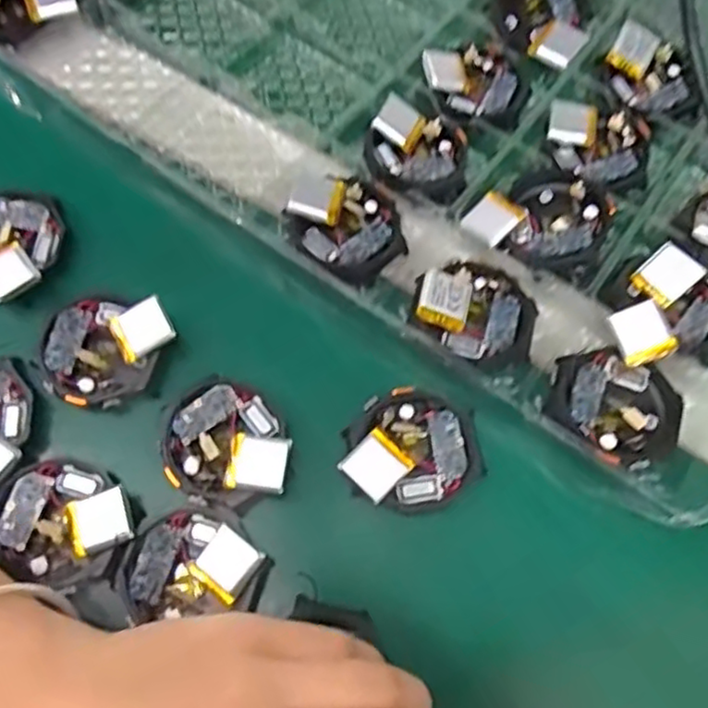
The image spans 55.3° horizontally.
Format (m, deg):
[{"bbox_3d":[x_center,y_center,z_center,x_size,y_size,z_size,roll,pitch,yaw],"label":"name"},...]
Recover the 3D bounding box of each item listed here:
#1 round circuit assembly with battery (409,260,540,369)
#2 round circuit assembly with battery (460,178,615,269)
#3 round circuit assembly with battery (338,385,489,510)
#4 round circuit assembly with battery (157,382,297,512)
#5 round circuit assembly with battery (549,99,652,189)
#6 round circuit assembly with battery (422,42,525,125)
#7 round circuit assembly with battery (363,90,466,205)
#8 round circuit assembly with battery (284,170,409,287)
[{"bbox_3d":[0.053,-0.019,0.288,0.052,0.013,0.044,27,69,7],"label":"round circuit assembly with battery"},{"bbox_3d":[0.086,-0.063,0.308,0.057,0.011,0.047,30,69,9],"label":"round circuit assembly with battery"},{"bbox_3d":[0.023,0.039,0.273,0.054,0.012,0.047,-3,68,-4],"label":"round circuit assembly with battery"},{"bbox_3d":[-0.051,0.036,0.268,0.046,0.011,0.050,-27,72,-13],"label":"round circuit assembly with battery"},{"bbox_3d":[0.119,-0.103,0.330,0.049,0.010,0.040,16,68,3],"label":"round circuit assembly with battery"},{"bbox_3d":[0.063,-0.136,0.346,0.046,0.016,0.047,1,68,-3],"label":"round circuit assembly with battery"},{"bbox_3d":[0.030,-0.097,0.320,0.047,0.011,0.050,1,68,-3],"label":"round circuit assembly with battery"},{"bbox_3d":[-0.004,-0.060,0.304,0.046,0.014,0.059,-40,76,-17],"label":"round circuit assembly with battery"}]

